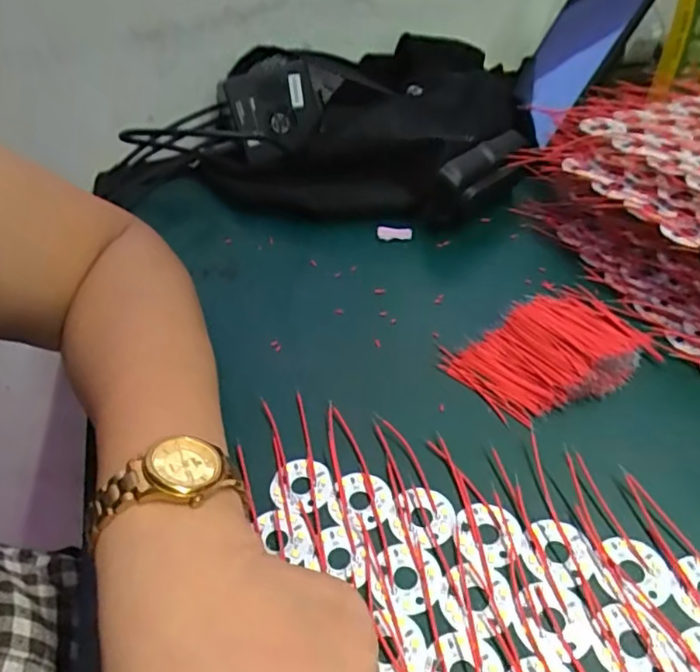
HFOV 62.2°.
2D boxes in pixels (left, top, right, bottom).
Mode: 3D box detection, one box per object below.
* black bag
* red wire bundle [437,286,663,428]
[{"bbox_3d":[-0.032,-0.191,0.518,0.354,0.095,0.190,10,45,16],"label":"black bag"},{"bbox_3d":[0.120,0.007,0.343,0.114,0.013,0.072,-22,45,-18],"label":"red wire bundle"}]

